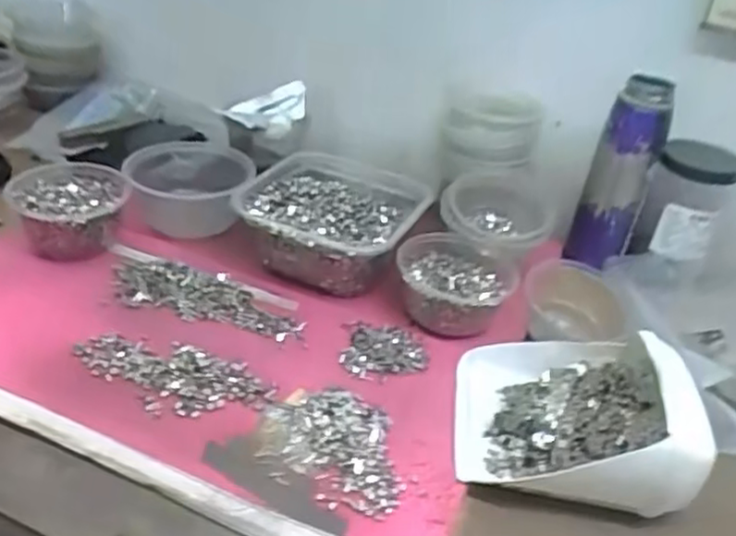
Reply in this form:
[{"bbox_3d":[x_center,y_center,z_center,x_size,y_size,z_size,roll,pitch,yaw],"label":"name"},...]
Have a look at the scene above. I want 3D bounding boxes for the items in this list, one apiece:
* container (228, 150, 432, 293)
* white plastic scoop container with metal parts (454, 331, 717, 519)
[{"bbox_3d":[-0.036,-0.051,0.743,0.179,0.072,0.176,19,37,15],"label":"container"},{"bbox_3d":[0.159,0.106,0.556,0.166,0.078,0.148,9,36,1],"label":"white plastic scoop container with metal parts"}]

